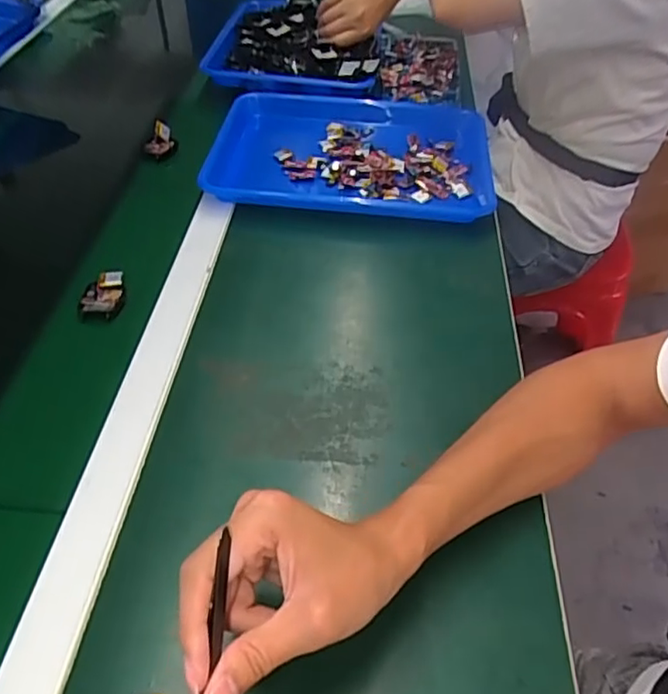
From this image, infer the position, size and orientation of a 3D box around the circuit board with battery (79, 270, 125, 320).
[{"bbox_3d":[-0.221,-0.050,0.578,0.037,0.020,0.047,-6,47,-6],"label":"circuit board with battery"}]

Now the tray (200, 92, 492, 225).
[{"bbox_3d":[0.025,-0.247,0.760,0.336,0.034,0.258,4,47,3],"label":"tray"}]

